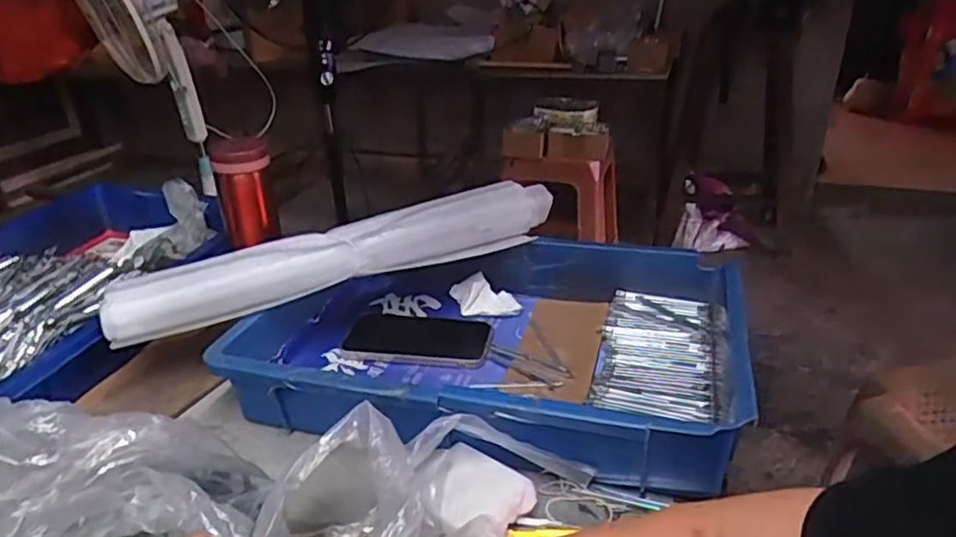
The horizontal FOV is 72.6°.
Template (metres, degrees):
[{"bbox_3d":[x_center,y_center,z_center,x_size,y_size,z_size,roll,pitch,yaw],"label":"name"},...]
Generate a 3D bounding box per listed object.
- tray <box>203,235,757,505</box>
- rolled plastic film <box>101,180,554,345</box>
[{"bbox_3d":[0.011,0.066,0.610,0.434,0.086,0.274,6,28,14],"label":"tray"},{"bbox_3d":[-0.125,-0.019,0.639,0.431,0.068,0.054,-14,29,-23],"label":"rolled plastic film"}]

